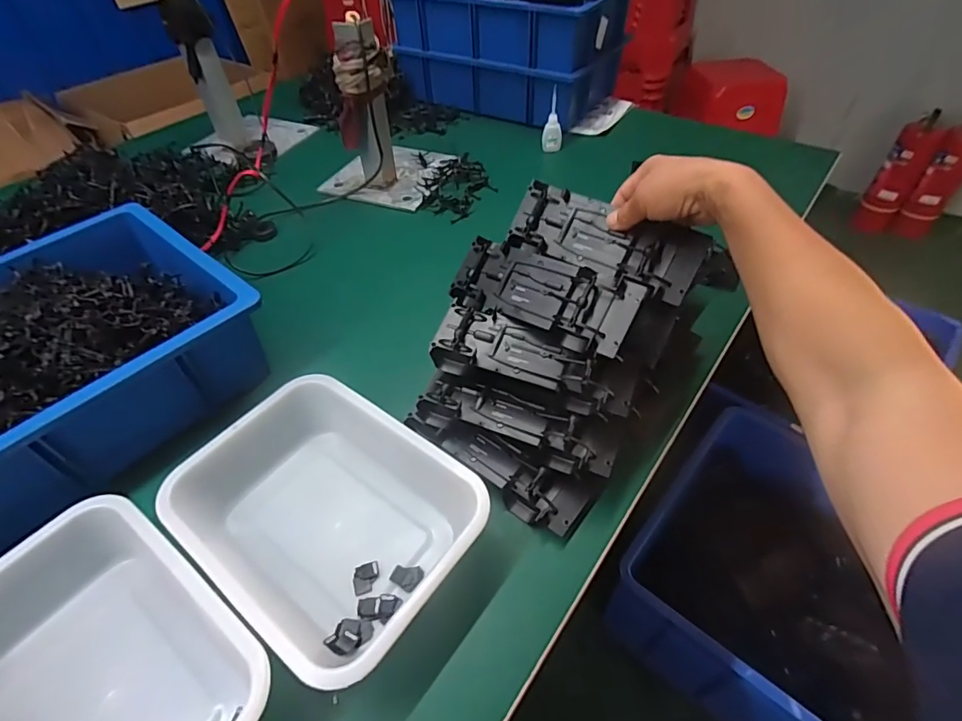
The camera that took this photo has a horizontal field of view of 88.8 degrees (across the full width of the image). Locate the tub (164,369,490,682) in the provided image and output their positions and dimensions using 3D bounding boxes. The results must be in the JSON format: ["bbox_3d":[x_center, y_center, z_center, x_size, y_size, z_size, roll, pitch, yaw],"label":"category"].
[{"bbox_3d":[-0.131,0.134,0.432,0.243,0.069,0.184,29,55,26],"label":"tub"}]

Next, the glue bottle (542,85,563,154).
[{"bbox_3d":[0.135,-0.449,0.929,0.036,0.099,0.034,1,48,4],"label":"glue bottle"}]

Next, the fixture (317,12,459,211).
[{"bbox_3d":[-0.172,-0.415,0.811,0.192,0.249,0.188,15,50,16],"label":"fixture"}]

